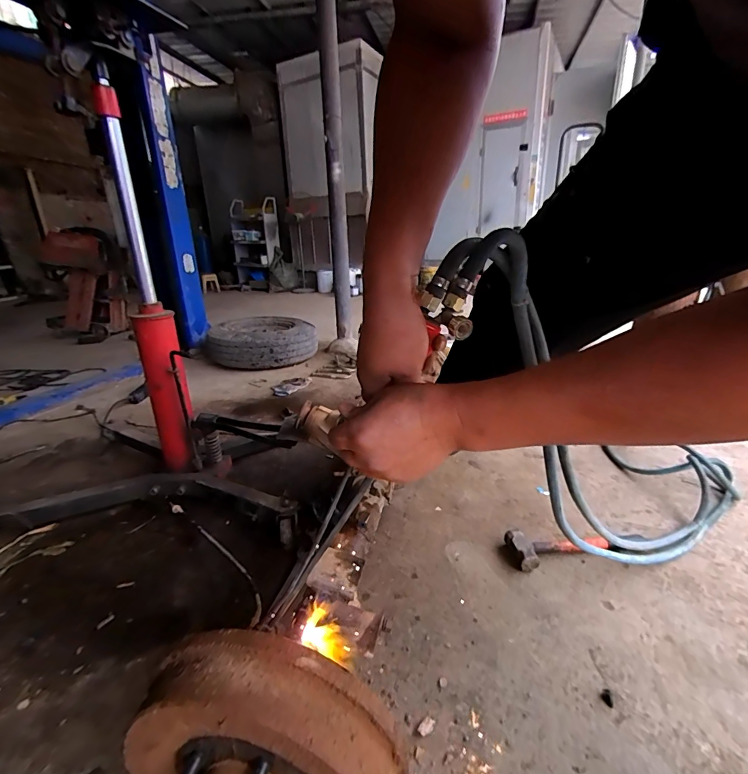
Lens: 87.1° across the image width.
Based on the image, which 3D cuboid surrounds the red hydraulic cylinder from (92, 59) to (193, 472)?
[{"bbox_3d":[-0.615,-0.214,1.070,0.112,0.958,0.092,-12,22,-27],"label":"red hydraulic cylinder"}]

